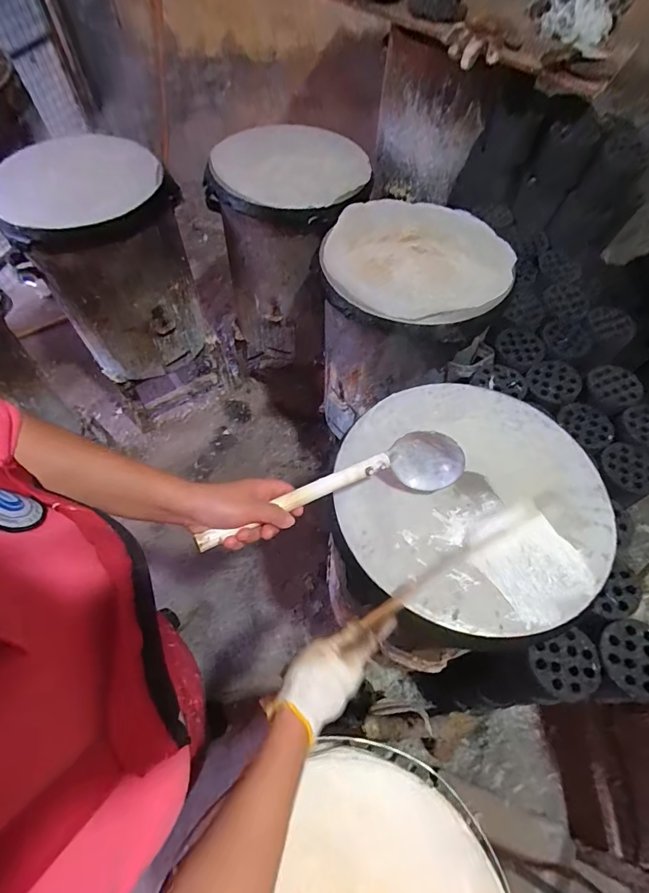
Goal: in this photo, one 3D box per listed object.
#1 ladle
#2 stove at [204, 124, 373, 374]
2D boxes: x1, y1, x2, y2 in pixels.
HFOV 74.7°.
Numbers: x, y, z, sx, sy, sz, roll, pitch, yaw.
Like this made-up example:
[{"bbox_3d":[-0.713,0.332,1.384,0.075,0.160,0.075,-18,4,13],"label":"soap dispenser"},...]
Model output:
[{"bbox_3d":[0.016,0.053,0.520,0.341,0.082,0.063,-15,60,-21],"label":"ladle"},{"bbox_3d":[-0.087,-0.475,1.329,0.396,0.747,0.377,-8,59,-7],"label":"stove"}]

